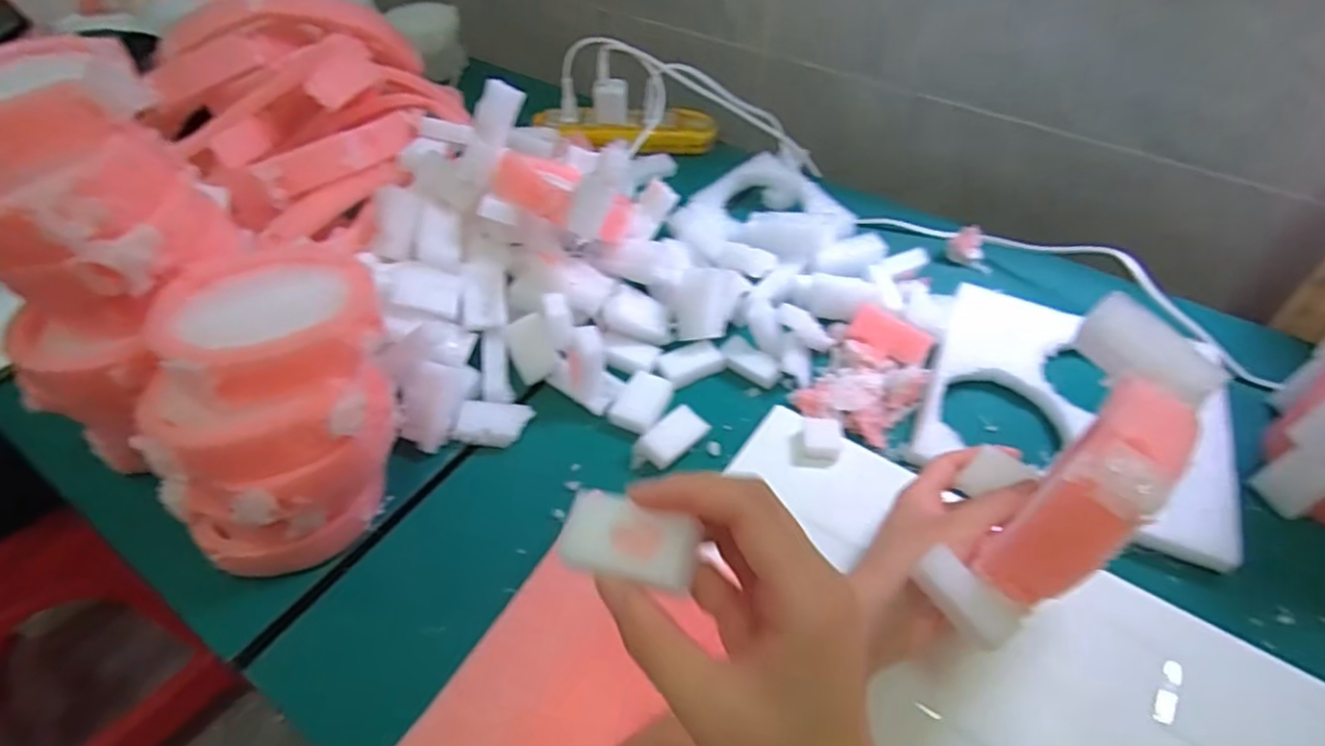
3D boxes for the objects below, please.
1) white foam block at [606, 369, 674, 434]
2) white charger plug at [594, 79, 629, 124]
[{"bbox_3d":[-0.014,0.019,0.453,0.028,0.012,0.045,23,52,20],"label":"white foam block"},{"bbox_3d":[-0.051,-0.271,0.658,0.032,0.037,0.020,4,48,5],"label":"white charger plug"}]

